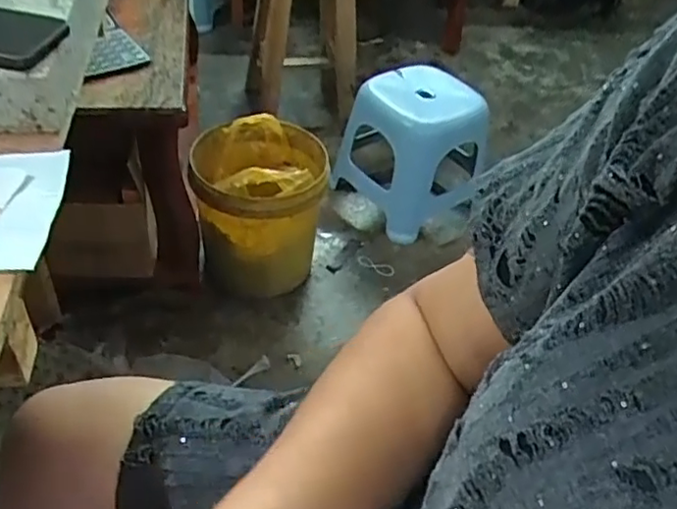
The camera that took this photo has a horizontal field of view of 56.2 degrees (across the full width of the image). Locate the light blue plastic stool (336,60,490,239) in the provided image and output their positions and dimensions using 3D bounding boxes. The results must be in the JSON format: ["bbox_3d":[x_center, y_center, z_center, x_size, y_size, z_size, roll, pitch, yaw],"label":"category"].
[{"bbox_3d":[0.191,-0.264,1.560,0.301,0.316,0.276,-23,51,-28],"label":"light blue plastic stool"}]

